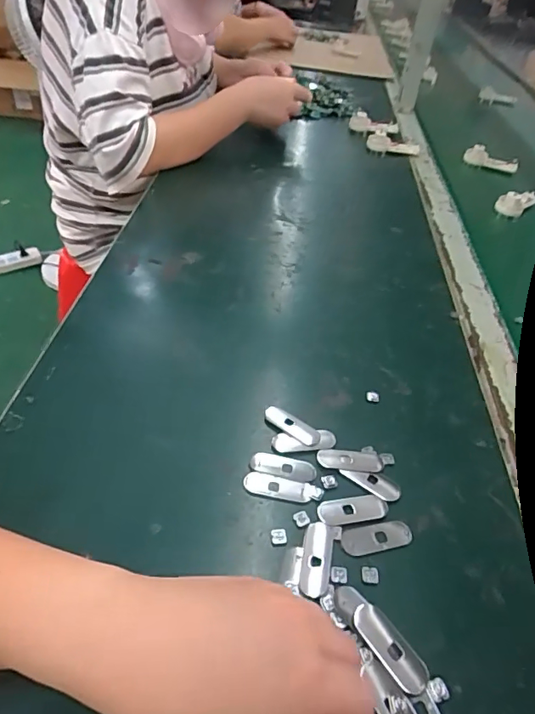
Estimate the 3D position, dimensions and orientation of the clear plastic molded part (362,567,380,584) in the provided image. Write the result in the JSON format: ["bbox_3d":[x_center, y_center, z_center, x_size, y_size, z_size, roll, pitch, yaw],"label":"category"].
[{"bbox_3d":[0.067,0.140,0.315,0.011,0.004,0.010,3,43,-3],"label":"clear plastic molded part"}]

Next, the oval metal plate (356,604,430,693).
[{"bbox_3d":[0.071,0.167,0.282,0.019,0.004,0.050,-31,59,-25],"label":"oval metal plate"}]

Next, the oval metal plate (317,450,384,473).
[{"bbox_3d":[0.064,0.080,0.377,0.051,0.004,0.018,4,43,-3],"label":"oval metal plate"}]

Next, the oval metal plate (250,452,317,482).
[{"bbox_3d":[0.012,0.082,0.370,0.049,0.004,0.018,9,43,3],"label":"oval metal plate"}]

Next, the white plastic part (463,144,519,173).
[{"bbox_3d":[0.415,-0.368,0.905,0.094,0.033,0.018,20,45,14],"label":"white plastic part"}]

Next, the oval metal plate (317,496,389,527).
[{"bbox_3d":[0.061,0.109,0.348,0.052,0.004,0.019,-5,44,-12],"label":"oval metal plate"}]

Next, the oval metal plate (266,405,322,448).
[{"bbox_3d":[0.020,0.056,0.401,0.050,0.005,0.017,28,47,22],"label":"oval metal plate"}]

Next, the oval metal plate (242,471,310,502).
[{"bbox_3d":[0.006,0.094,0.357,0.047,0.004,0.017,10,43,4],"label":"oval metal plate"}]

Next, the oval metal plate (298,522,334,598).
[{"bbox_3d":[0.032,0.131,0.320,0.019,0.004,0.050,10,43,4],"label":"oval metal plate"}]

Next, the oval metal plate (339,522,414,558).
[{"bbox_3d":[0.075,0.124,0.334,0.050,0.004,0.019,-5,44,-12],"label":"oval metal plate"}]

